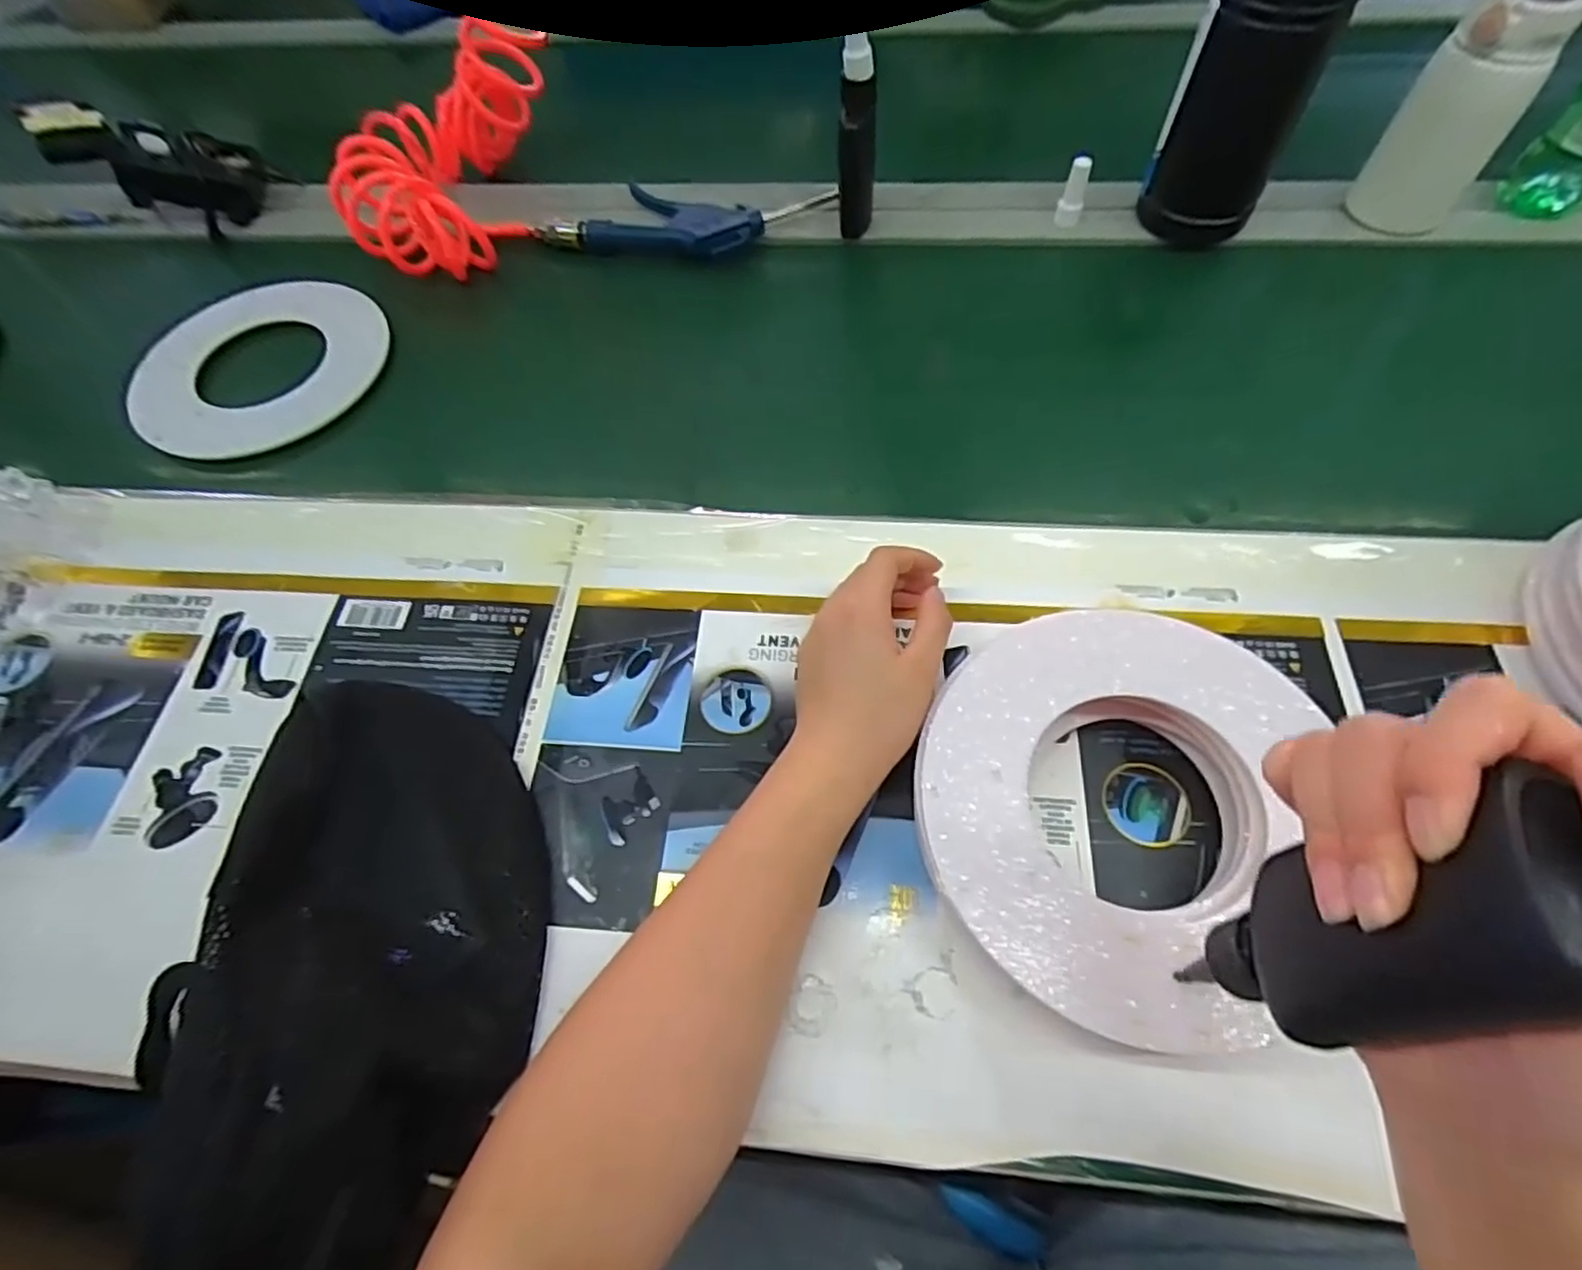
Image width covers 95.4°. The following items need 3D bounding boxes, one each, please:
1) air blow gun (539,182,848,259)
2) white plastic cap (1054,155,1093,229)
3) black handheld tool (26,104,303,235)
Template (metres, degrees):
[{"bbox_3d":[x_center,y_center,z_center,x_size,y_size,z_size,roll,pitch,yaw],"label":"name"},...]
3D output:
[{"bbox_3d":[-0.090,-0.364,0.629,0.244,0.022,0.096,4,61,5],"label":"air blow gun"},{"bbox_3d":[0.237,-0.368,0.602,0.020,0.055,0.019,-1,61,3],"label":"white plastic cap"},{"bbox_3d":[-0.571,-0.425,0.656,0.169,0.053,0.082,6,57,-27],"label":"black handheld tool"}]

